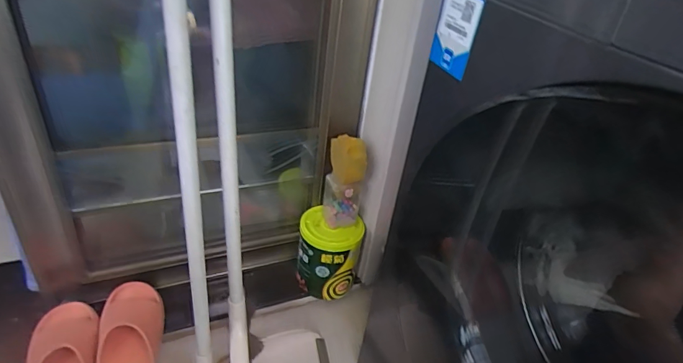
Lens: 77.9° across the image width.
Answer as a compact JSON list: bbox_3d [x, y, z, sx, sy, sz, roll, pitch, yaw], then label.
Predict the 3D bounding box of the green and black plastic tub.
[{"bbox_3d":[-0.030,0.168,0.928,0.132,0.181,0.111,8,34,1],"label":"green and black plastic tub"}]

